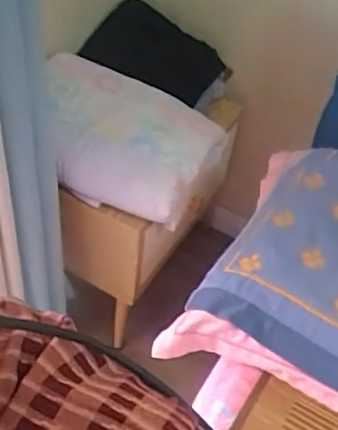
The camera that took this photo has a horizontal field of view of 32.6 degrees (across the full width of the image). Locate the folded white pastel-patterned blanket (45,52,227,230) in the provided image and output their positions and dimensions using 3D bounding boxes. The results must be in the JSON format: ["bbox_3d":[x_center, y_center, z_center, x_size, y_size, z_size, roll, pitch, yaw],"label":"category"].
[{"bbox_3d":[-0.095,-0.161,1.146,0.373,0.129,0.284,19,48,11],"label":"folded white pastel-patterned blanket"}]

